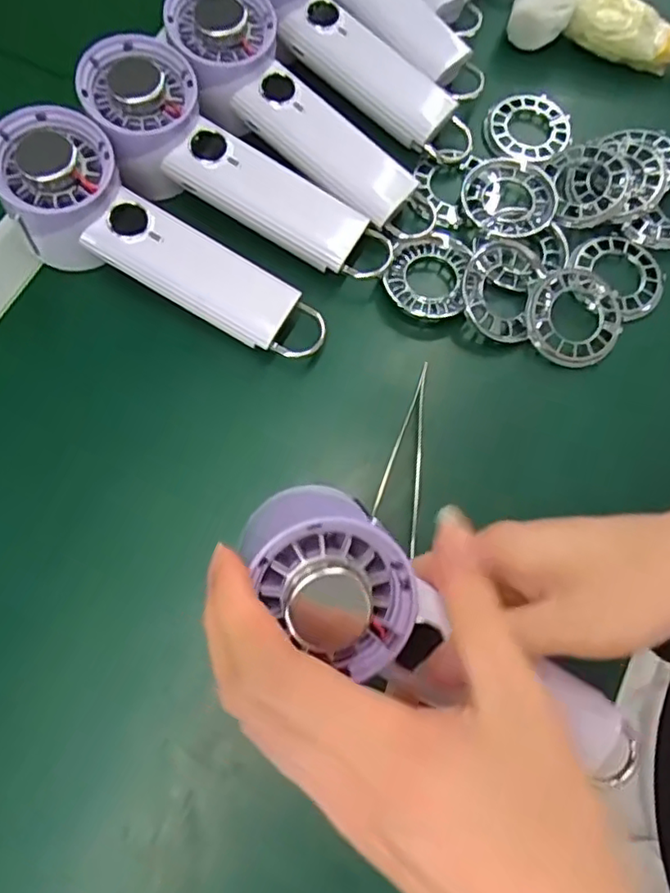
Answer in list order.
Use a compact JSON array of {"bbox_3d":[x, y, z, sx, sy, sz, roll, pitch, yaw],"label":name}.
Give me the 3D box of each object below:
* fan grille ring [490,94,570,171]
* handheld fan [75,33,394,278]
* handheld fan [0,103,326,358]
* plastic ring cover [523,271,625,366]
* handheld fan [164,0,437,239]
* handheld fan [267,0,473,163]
[{"bbox_3d":[0.130,-0.212,0.413,0.053,0.010,0.052,0,72,-1],"label":"fan grille ring"},{"bbox_3d":[-0.057,-0.156,0.363,0.196,0.049,0.062,32,74,-8],"label":"handheld fan"},{"bbox_3d":[-0.098,-0.109,0.349,0.194,0.049,0.061,31,74,-6],"label":"handheld fan"},{"bbox_3d":[0.142,-0.076,0.366,0.055,0.010,0.056,13,81,-3],"label":"plastic ring cover"},{"bbox_3d":[-0.021,-0.195,0.368,0.187,0.030,0.066,42,75,-4],"label":"handheld fan"},{"bbox_3d":[0.006,-0.253,0.389,0.190,0.034,0.057,44,76,-6],"label":"handheld fan"}]

